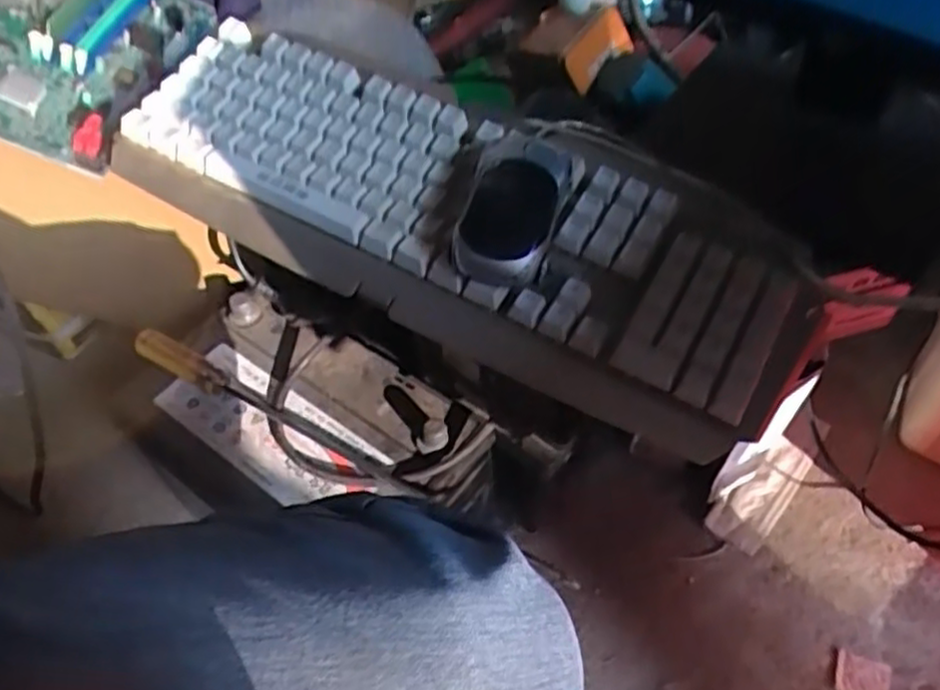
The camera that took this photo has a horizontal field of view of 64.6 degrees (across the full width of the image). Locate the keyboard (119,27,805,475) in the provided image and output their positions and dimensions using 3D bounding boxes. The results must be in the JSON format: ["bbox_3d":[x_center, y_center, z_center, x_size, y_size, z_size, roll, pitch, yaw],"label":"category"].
[{"bbox_3d":[-0.024,-0.095,0.481,0.462,0.029,0.168,26,71,16],"label":"keyboard"}]

